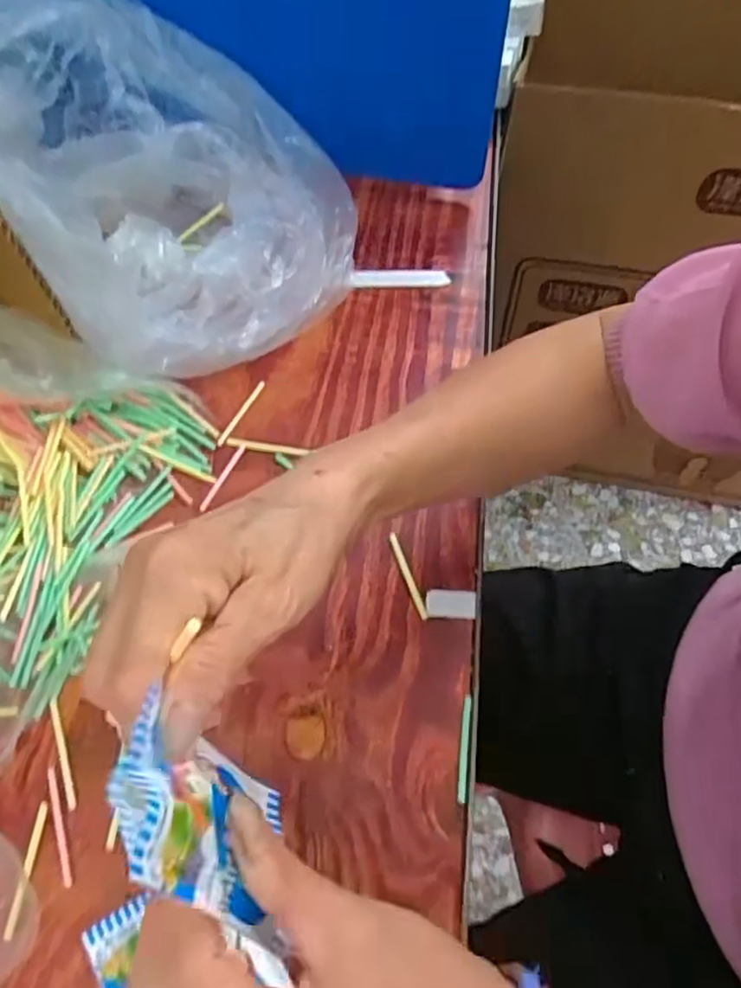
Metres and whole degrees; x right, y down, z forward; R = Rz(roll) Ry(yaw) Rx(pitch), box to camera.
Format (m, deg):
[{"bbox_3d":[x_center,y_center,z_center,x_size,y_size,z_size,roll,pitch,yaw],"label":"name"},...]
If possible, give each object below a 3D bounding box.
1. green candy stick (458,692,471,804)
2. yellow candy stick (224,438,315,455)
[{"bbox_3d":[0.053,0.143,0.384,0.005,0.004,0.058,8,60,4],"label":"green candy stick"},{"bbox_3d":[-0.075,-0.034,0.487,0.060,0.005,0.007,9,60,5],"label":"yellow candy stick"}]

